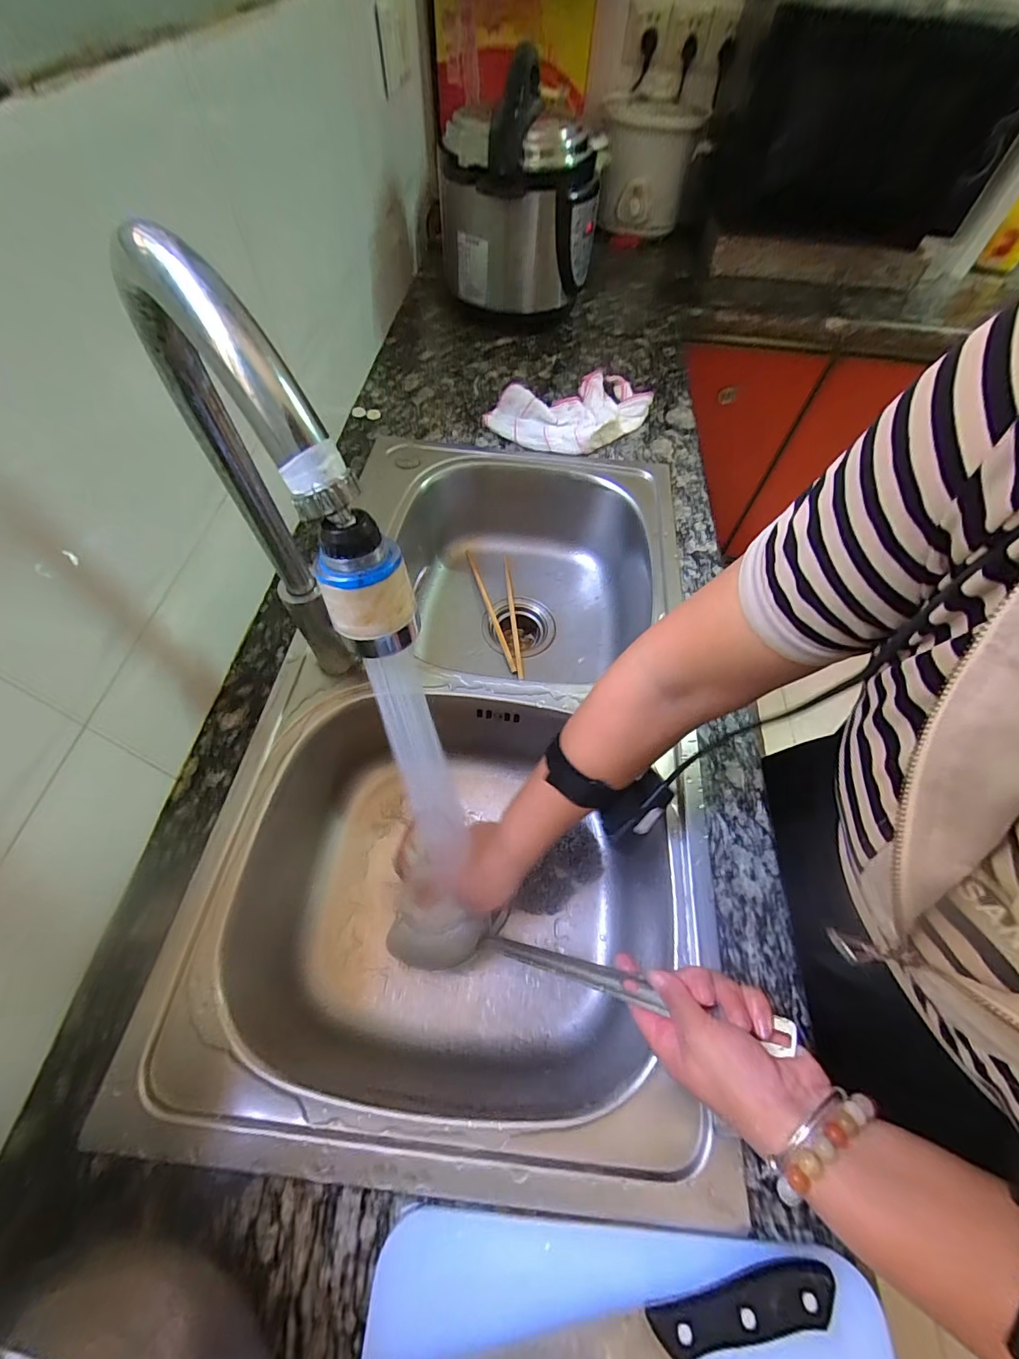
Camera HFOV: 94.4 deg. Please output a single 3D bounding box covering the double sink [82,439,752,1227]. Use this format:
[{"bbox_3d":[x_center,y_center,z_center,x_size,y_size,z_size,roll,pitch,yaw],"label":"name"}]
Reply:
[{"bbox_3d":[-0.027,0.035,0.556,0.427,0.158,0.753,6,59,1],"label":"double sink"}]

